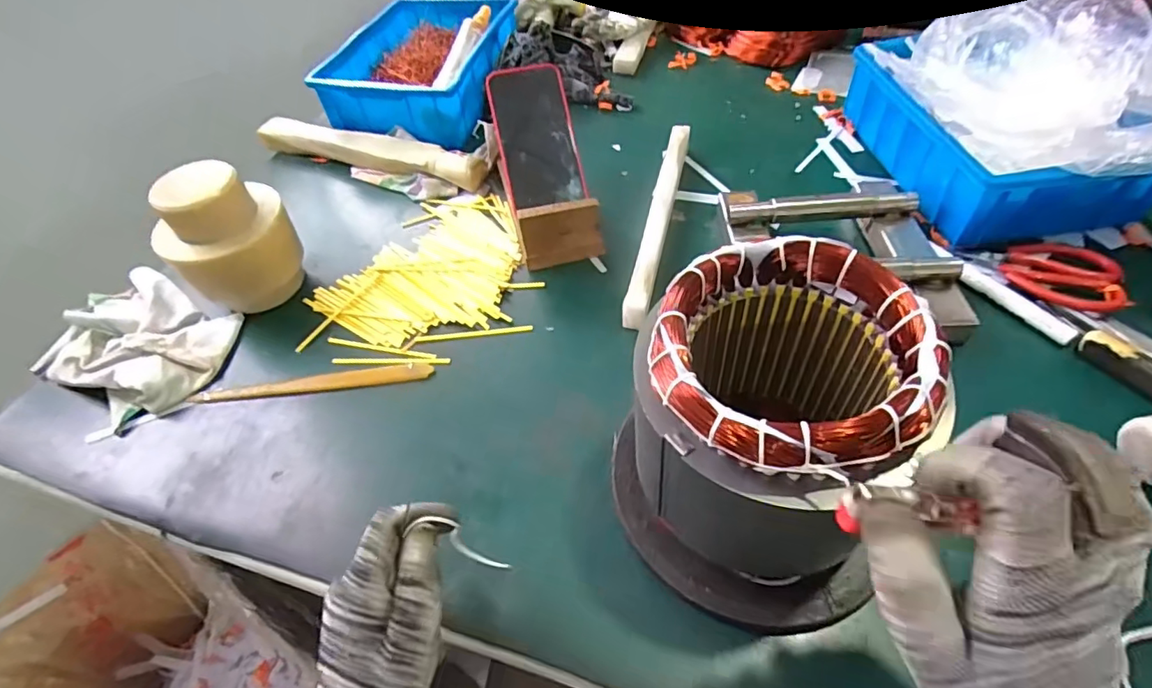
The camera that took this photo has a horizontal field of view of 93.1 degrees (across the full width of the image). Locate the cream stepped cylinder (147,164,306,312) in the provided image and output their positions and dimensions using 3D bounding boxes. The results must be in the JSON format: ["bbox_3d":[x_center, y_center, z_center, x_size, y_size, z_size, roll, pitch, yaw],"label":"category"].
[{"bbox_3d":[-0.318,-0.093,0.514,0.084,0.127,0.102,33,61,28],"label":"cream stepped cylinder"}]

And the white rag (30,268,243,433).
[{"bbox_3d":[-0.414,-0.004,0.517,0.180,0.035,0.131,21,56,21],"label":"white rag"}]

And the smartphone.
[{"bbox_3d":[-0.042,-0.222,0.582,0.080,0.143,0.012,-12,8,0],"label":"smartphone"}]

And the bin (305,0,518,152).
[{"bbox_3d":[-0.209,-0.392,0.774,0.205,0.091,0.280,6,52,11],"label":"bin"}]

